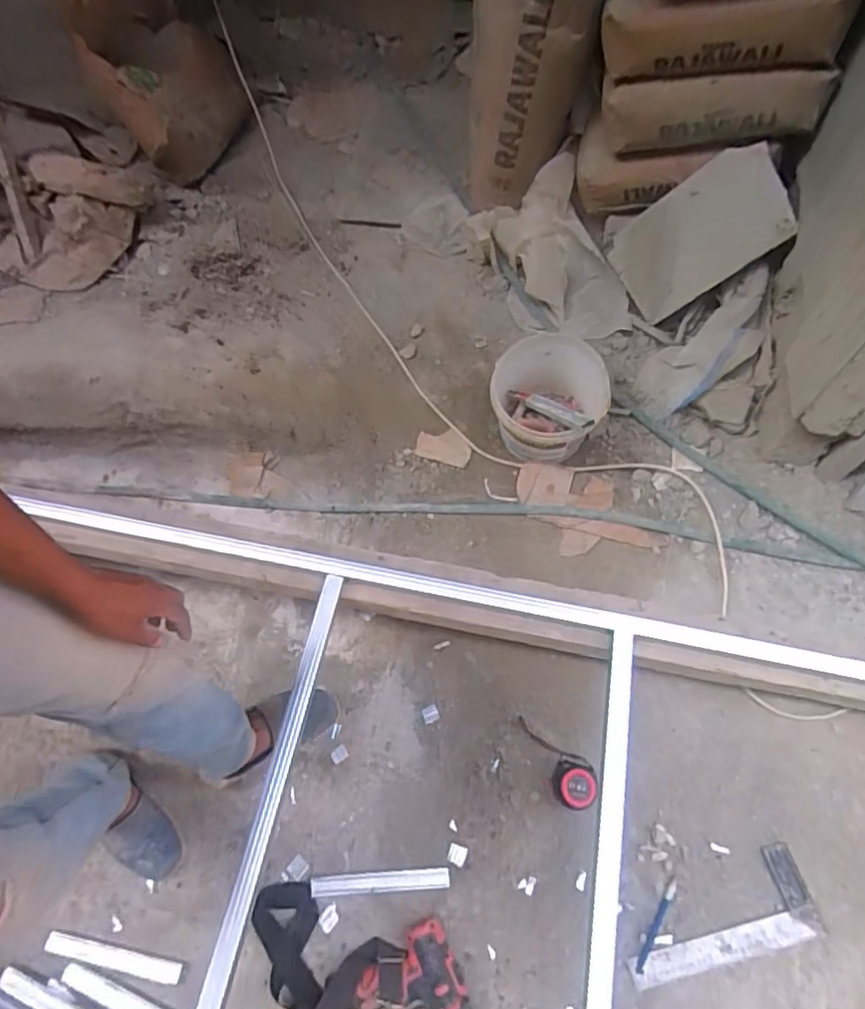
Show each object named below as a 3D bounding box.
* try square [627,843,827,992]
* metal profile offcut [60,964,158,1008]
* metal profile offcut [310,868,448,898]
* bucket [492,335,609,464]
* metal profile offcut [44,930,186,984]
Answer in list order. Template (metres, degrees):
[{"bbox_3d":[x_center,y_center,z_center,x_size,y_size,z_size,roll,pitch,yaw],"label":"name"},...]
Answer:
[{"bbox_3d":[0.446,0.642,0.892,0.305,0.010,0.125,-14,65,-1],"label":"try square"},{"bbox_3d":[-0.479,0.767,0.875,0.218,0.013,0.026,15,68,12],"label":"metal profile offcut"},{"bbox_3d":[-0.087,0.619,0.931,0.224,0.013,0.028,-6,65,2],"label":"metal profile offcut"},{"bbox_3d":[0.217,-0.188,1.105,0.201,0.199,0.210,-2,65,4],"label":"bucket"},{"bbox_3d":[-0.505,0.721,0.905,0.236,0.011,0.029,7,66,8],"label":"metal profile offcut"}]

